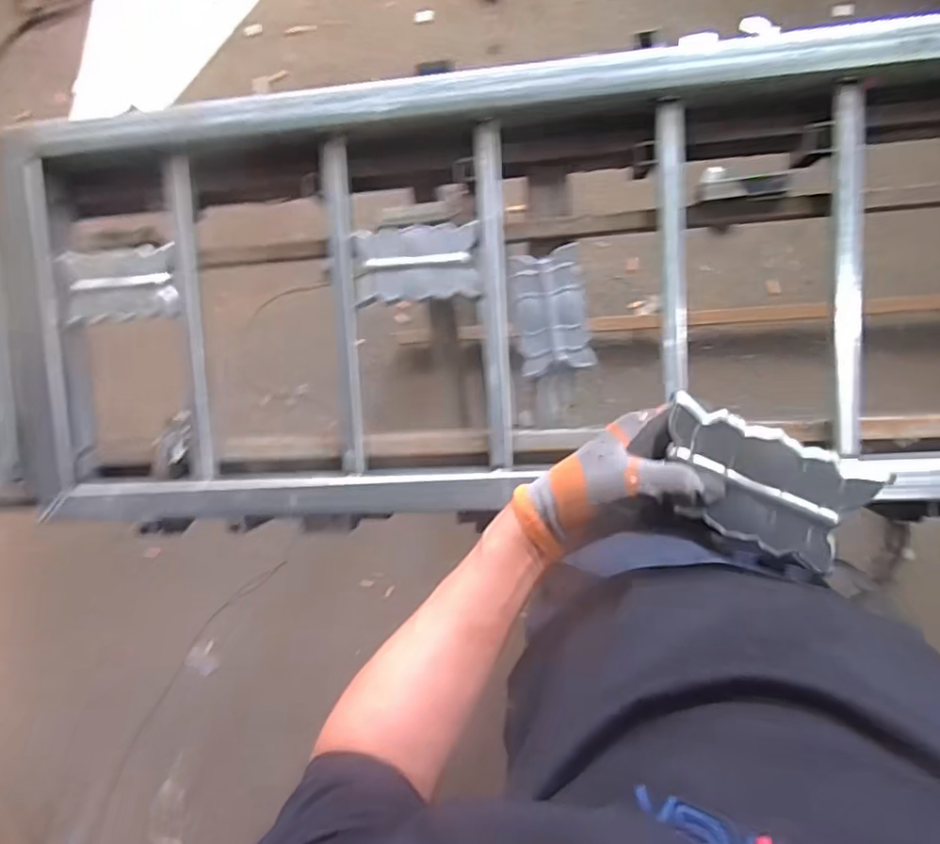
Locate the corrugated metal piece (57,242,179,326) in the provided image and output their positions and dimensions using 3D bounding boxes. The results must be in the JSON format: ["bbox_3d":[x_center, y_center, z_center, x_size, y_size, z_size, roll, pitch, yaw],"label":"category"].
[{"bbox_3d":[-0.407,-0.158,0.687,0.139,0.030,0.080,-4,94,8],"label":"corrugated metal piece"}]

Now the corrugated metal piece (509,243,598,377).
[{"bbox_3d":[0.088,-0.121,0.649,0.072,0.016,0.129,-9,93,8],"label":"corrugated metal piece"}]

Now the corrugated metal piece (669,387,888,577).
[{"bbox_3d":[0.190,0.042,0.401,0.127,0.009,0.078,21,114,15],"label":"corrugated metal piece"}]

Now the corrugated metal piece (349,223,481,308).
[{"bbox_3d":[-0.058,-0.170,0.642,0.136,0.013,0.075,-1,94,8],"label":"corrugated metal piece"}]

